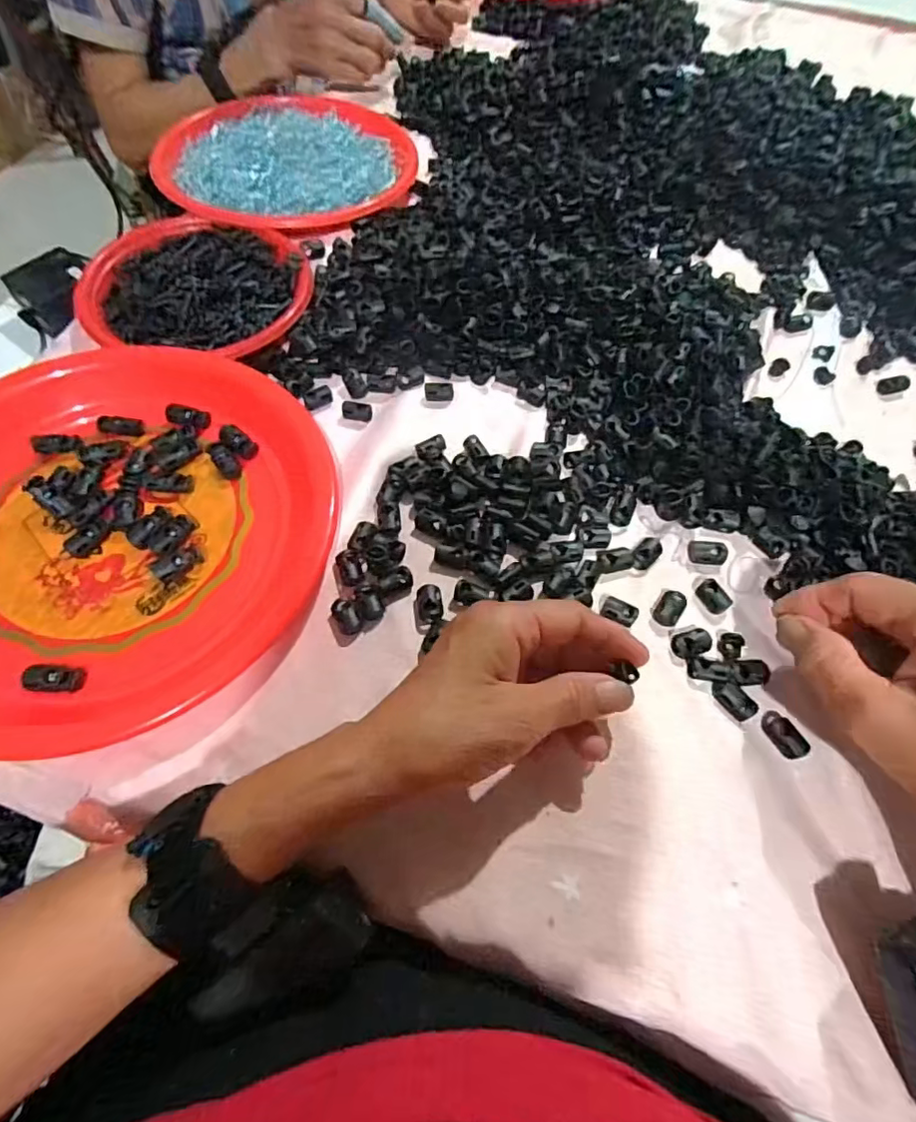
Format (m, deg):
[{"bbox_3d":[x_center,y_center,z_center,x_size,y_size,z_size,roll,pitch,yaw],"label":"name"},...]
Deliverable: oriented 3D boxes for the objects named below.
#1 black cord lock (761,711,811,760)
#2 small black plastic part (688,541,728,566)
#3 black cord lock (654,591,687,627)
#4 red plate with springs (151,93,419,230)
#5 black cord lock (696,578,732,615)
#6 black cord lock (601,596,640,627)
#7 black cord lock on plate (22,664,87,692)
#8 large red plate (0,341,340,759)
[{"bbox_3d":[0.171,0.092,0.300,0.016,0.010,0.024,-26,69,-11],"label":"black cord lock"},{"bbox_3d":[0.153,-0.006,0.348,0.022,0.006,0.016,6,67,2],"label":"small black plastic part"},{"bbox_3d":[0.123,0.028,0.331,0.014,0.009,0.020,31,70,12],"label":"black cord lock"},{"bbox_3d":[-0.153,-0.367,0.515,0.222,0.033,0.203,0,67,0],"label":"red plate with springs"},{"bbox_3d":[0.152,0.021,0.335,0.013,0.007,0.020,-29,70,-12],"label":"black cord lock"},{"bbox_3d":[0.093,0.029,0.329,0.020,0.010,0.013,27,69,11],"label":"black cord lock"},{"bbox_3d":[-0.207,0.060,0.290,0.028,0.009,0.014,4,67,2],"label":"black cord lock on plate"},{"bbox_3d":[-0.201,-0.026,0.327,0.251,0.034,0.243,0,67,0],"label":"large red plate"}]

